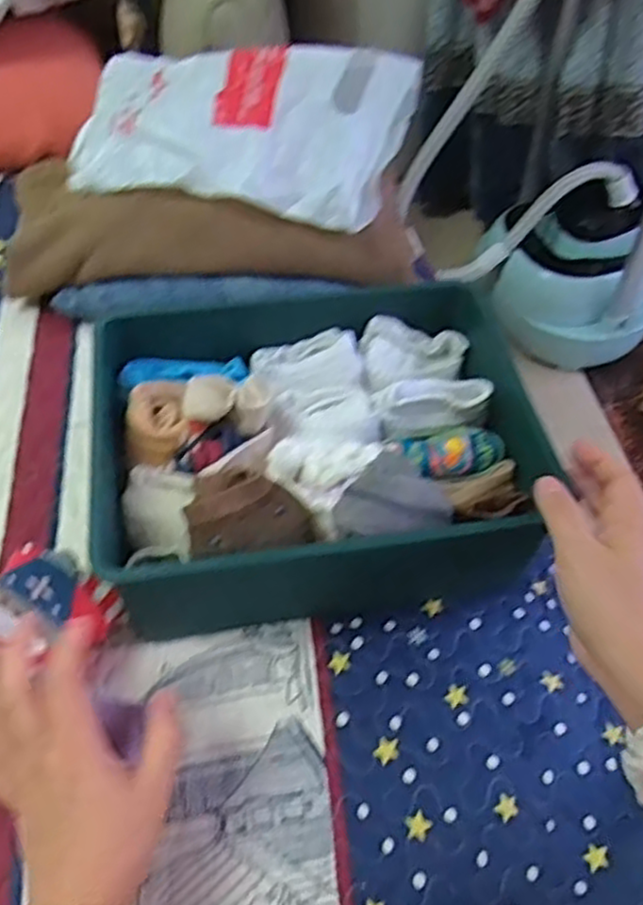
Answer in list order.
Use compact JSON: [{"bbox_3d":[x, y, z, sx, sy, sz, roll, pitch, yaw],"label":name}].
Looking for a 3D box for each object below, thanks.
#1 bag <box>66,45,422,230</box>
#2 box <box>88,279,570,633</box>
[{"bbox_3d":[-0.087,-0.312,0.685,0.318,0.084,0.187,13,55,10],"label":"bag"},{"bbox_3d":[-0.004,-0.008,0.551,0.296,0.107,0.226,-7,54,-5],"label":"box"}]

